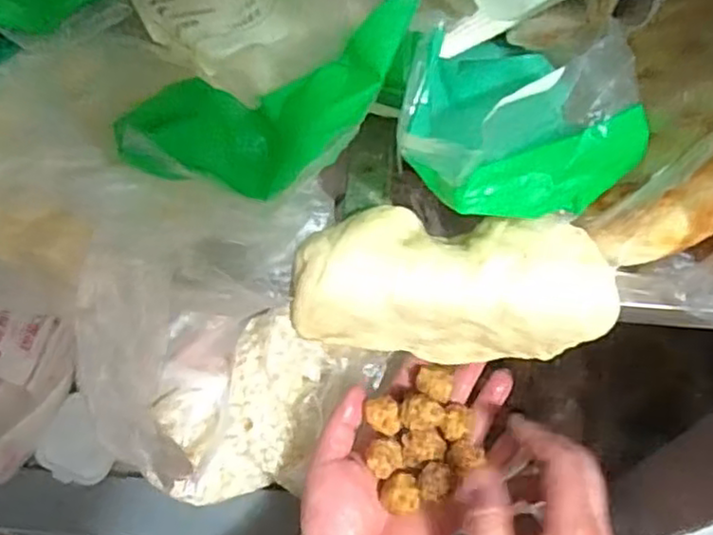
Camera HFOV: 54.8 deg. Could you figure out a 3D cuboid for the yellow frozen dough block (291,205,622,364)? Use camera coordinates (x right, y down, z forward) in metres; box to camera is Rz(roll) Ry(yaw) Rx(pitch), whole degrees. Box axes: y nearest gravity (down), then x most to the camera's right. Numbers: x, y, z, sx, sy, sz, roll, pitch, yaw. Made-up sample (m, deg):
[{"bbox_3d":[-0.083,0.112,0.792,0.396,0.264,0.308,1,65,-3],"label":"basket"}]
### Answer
[{"bbox_3d":[0.037,0.008,0.281,0.122,0.051,0.047,2,60,0],"label":"yellow frozen dough block"}]

